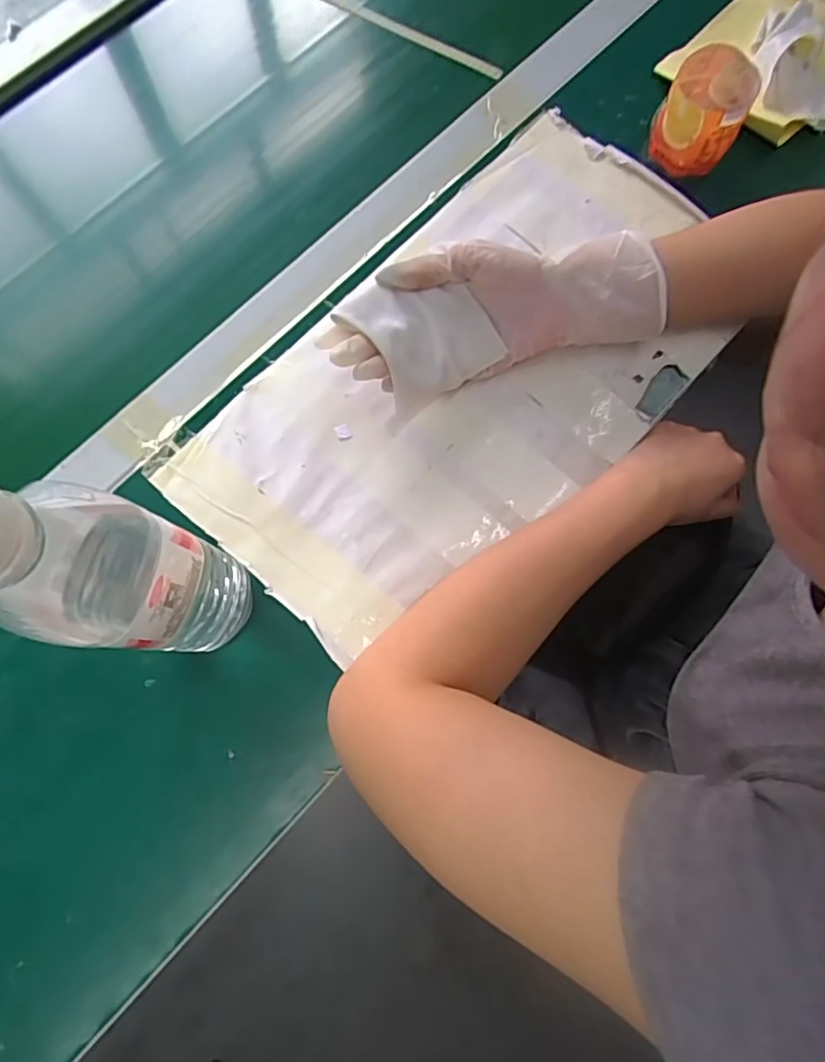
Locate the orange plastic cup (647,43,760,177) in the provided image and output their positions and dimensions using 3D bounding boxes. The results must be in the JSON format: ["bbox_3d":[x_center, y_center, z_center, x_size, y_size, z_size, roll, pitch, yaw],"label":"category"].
[{"bbox_3d":[0.224,-0.322,0.440,0.059,0.057,0.065,27,78,6],"label":"orange plastic cup"}]

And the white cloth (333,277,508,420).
[{"bbox_3d":[0.008,-0.137,0.389,0.085,0.020,0.083,-38,106,-19],"label":"white cloth"}]

